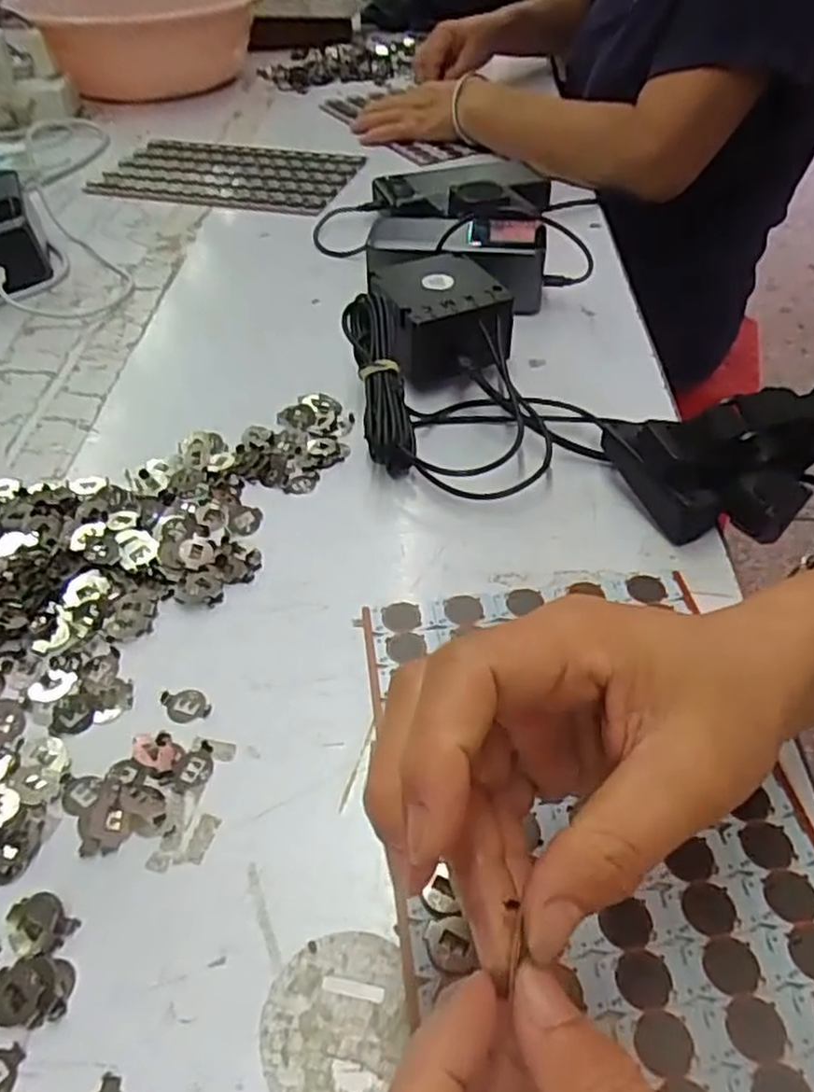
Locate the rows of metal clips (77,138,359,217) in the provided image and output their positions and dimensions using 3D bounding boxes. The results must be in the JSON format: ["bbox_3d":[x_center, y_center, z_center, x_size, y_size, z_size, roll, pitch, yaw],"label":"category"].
[{"bbox_3d":[-0.186,-0.399,0.795,0.264,0.008,0.182,15,47,14],"label":"rows of metal clips"}]

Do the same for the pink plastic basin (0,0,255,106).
[{"bbox_3d":[-0.370,-0.699,1.022,0.270,0.104,0.263,0,45,0],"label":"pink plastic basin"}]

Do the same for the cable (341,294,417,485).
[{"bbox_3d":[-0.016,-0.095,0.435,0.029,0.027,0.109,-7,69,-7],"label":"cable"}]

